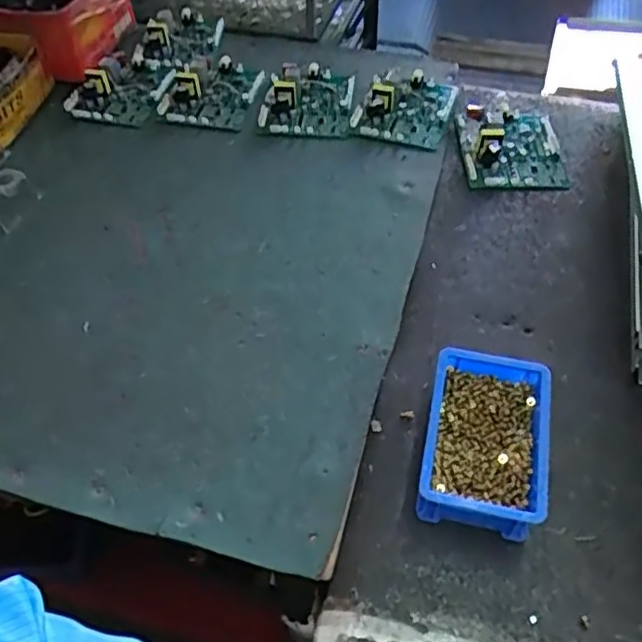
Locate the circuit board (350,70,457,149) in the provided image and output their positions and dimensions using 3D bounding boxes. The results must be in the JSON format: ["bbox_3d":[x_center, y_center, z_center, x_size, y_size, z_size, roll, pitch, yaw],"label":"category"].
[{"bbox_3d":[0.116,-0.299,0.889,0.120,0.023,0.147,13,52,13],"label":"circuit board"}]

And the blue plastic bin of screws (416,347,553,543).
[{"bbox_3d":[0.141,0.104,0.564,0.099,0.056,0.146,10,52,10],"label":"blue plastic bin of screws"}]

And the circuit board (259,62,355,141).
[{"bbox_3d":[-0.018,-0.320,0.917,0.127,0.025,0.146,4,51,5],"label":"circuit board"}]

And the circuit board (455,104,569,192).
[{"bbox_3d":[0.250,-0.234,0.844,0.133,0.027,0.152,-1,51,1],"label":"circuit board"}]

